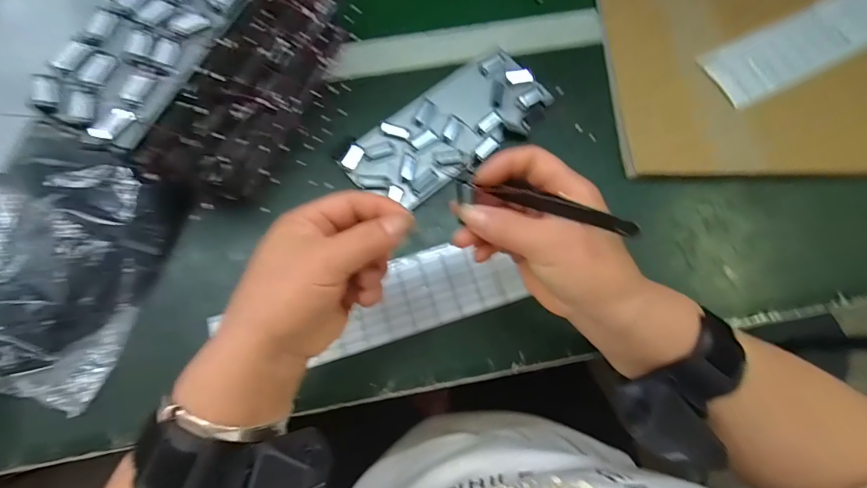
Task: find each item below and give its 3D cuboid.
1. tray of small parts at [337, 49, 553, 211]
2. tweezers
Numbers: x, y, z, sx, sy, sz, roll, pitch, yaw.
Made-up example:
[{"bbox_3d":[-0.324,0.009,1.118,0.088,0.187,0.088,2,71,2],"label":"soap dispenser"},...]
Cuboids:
[{"bbox_3d":[0.015,-0.106,0.352,0.193,0.006,0.086,-38,75,-13],"label":"tray of small parts"},{"bbox_3d":[0.057,-0.026,0.229,0.121,0.015,0.005,21,70,32],"label":"tweezers"}]

